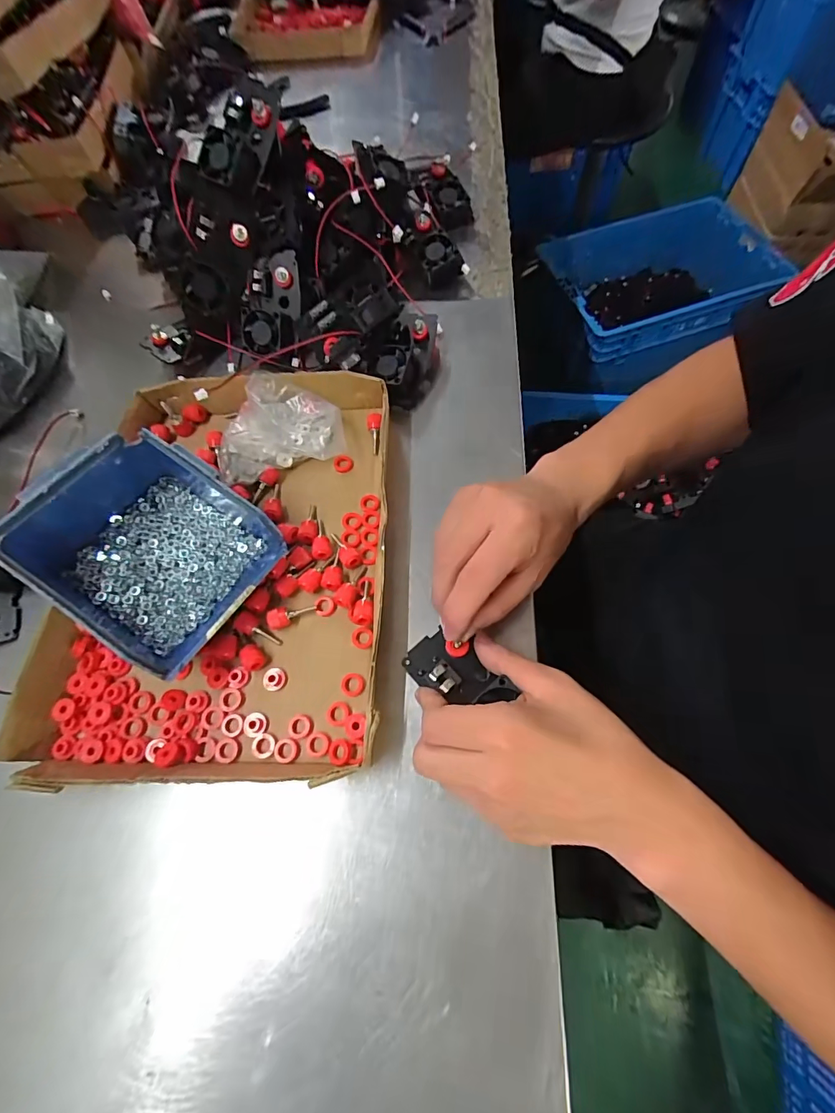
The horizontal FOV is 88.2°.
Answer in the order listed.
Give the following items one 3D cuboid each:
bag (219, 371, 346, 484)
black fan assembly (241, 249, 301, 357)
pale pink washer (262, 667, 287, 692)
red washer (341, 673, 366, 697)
[{"bbox_3d":[-0.120,-0.112,0.372,0.106,0.034,0.083,-9,67,0],"label":"bag"},{"bbox_3d":[-0.136,-0.239,0.415,0.053,0.035,0.094,17,99,-3],"label":"black fan assembly"},{"bbox_3d":[-0.102,0.087,0.306,0.016,0.007,0.016,6,68,6],"label":"pale pink washer"},{"bbox_3d":[-0.045,0.090,0.303,0.016,0.006,0.016,2,67,5],"label":"red washer"}]

